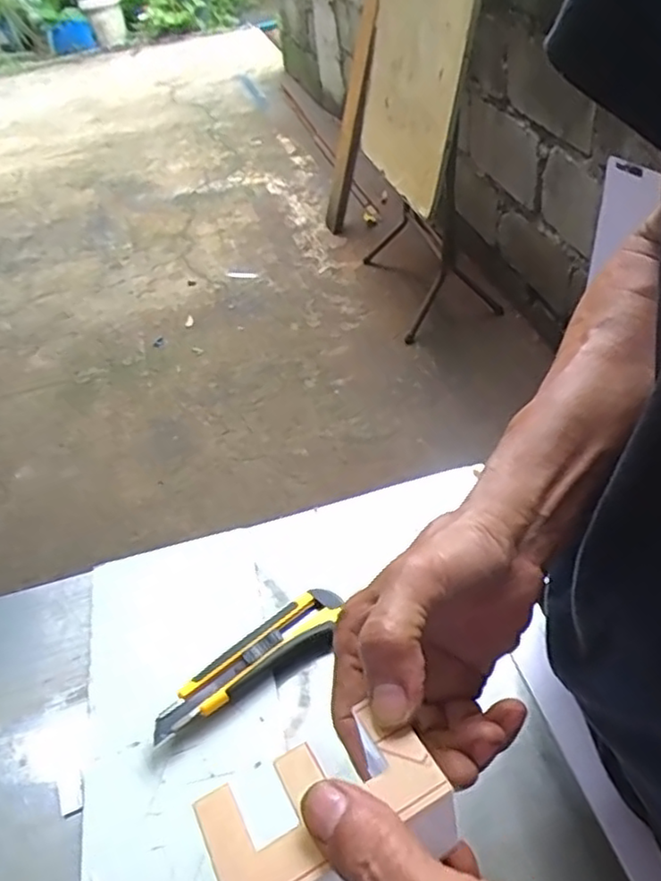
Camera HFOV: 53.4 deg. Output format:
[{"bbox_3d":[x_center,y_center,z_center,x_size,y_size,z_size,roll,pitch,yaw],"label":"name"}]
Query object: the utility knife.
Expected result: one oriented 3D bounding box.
[{"bbox_3d":[-0.060,0.166,0.492,0.157,0.022,0.030,-33,49,-20],"label":"utility knife"}]

